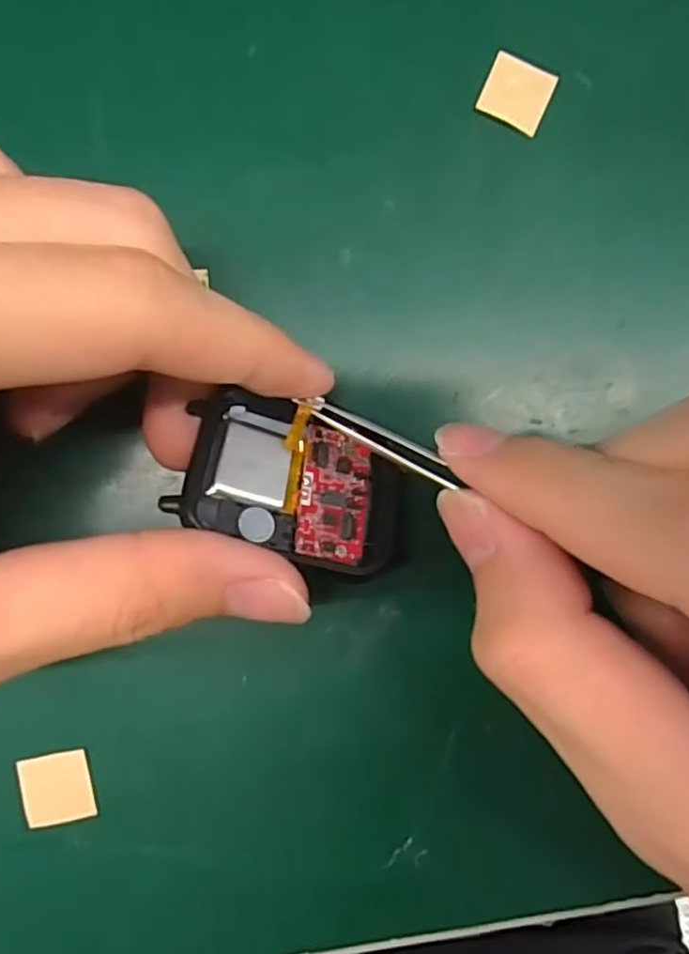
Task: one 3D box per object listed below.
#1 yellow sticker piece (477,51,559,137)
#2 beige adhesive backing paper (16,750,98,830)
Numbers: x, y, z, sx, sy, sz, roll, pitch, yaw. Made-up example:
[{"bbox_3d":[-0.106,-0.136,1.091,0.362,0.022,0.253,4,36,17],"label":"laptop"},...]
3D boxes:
[{"bbox_3d":[0.040,-0.090,0.149,0.015,0.004,0.014,26,97,0],"label":"yellow sticker piece"},{"bbox_3d":[-0.065,0.070,0.143,0.015,0.004,0.016,-11,89,-3],"label":"beige adhesive backing paper"}]

